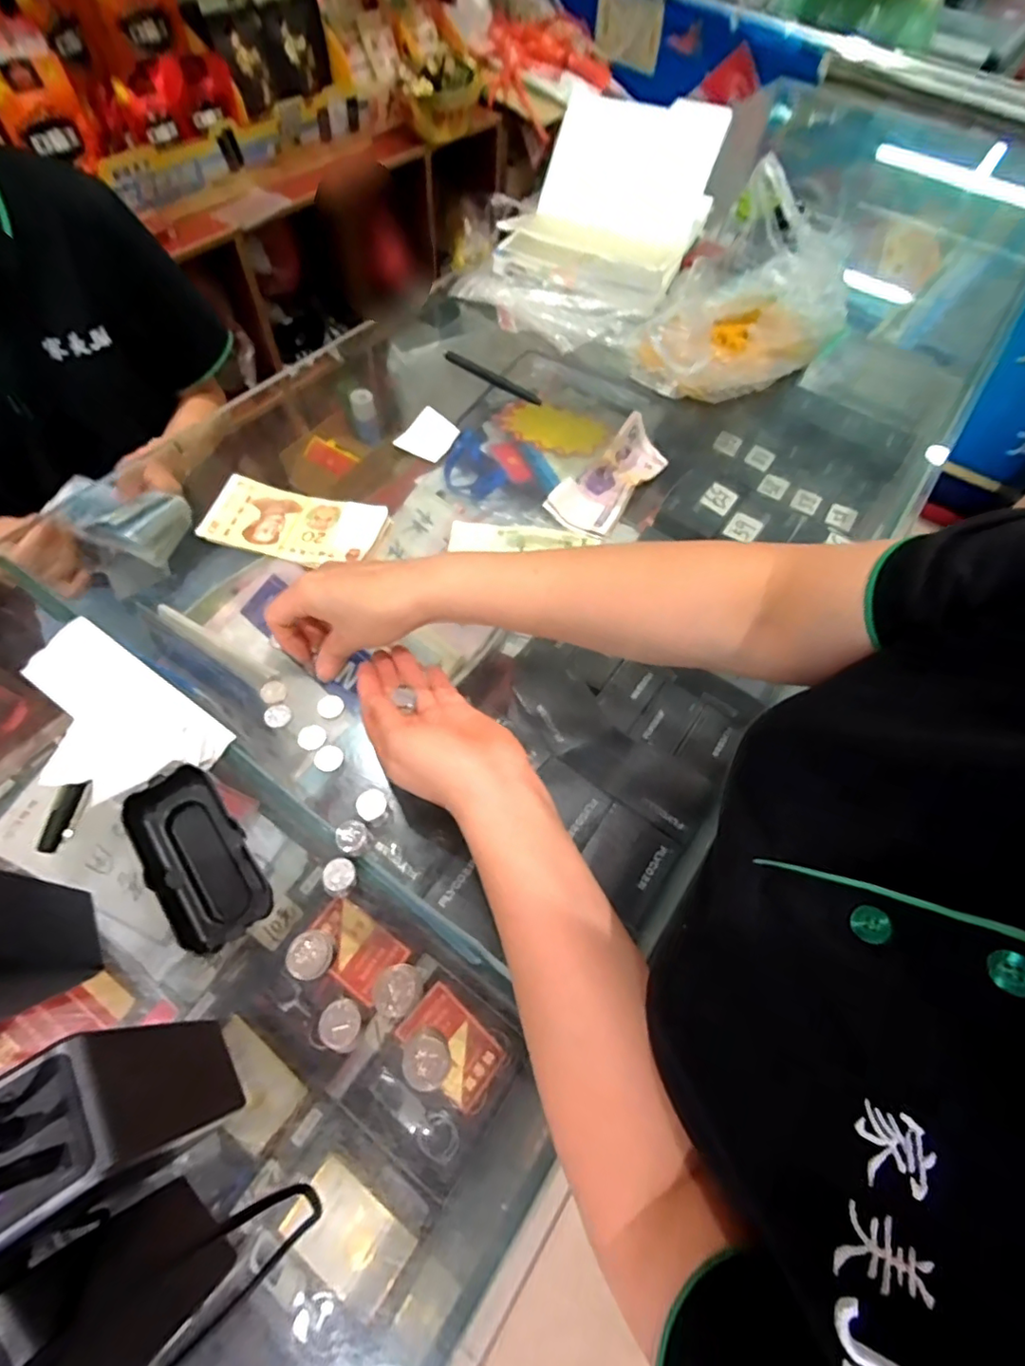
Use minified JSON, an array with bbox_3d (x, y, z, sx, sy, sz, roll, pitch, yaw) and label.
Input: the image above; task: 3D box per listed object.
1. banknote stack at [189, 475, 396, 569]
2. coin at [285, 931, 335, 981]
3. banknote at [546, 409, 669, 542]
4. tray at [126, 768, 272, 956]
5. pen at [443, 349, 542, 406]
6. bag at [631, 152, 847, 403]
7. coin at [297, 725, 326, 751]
[{"bbox_3d":[-0.187,-0.137,0.480,0.147,0.014,0.069,14,61,3],"label":"banknote stack"},{"bbox_3d":[-0.115,0.153,0.315,0.026,0.005,0.025,1,48,-1],"label":"coin"},{"bbox_3d":[0.090,-0.192,0.515,0.060,0.034,0.132,31,63,13],"label":"banknote"},{"bbox_3d":[-0.191,0.106,0.337,0.053,0.019,0.108,-35,69,-21],"label":"tray"},{"bbox_3d":[-0.022,-0.326,0.596,0.132,0.014,0.011,37,64,15],"label":"pen"},{"bbox_3d":[0.252,-0.416,0.589,0.189,0.140,0.212,24,62,9],"label":"bag"},{"bbox_3d":[-0.141,0.039,0.394,0.018,0.004,0.018,38,78,6],"label":"coin"}]

